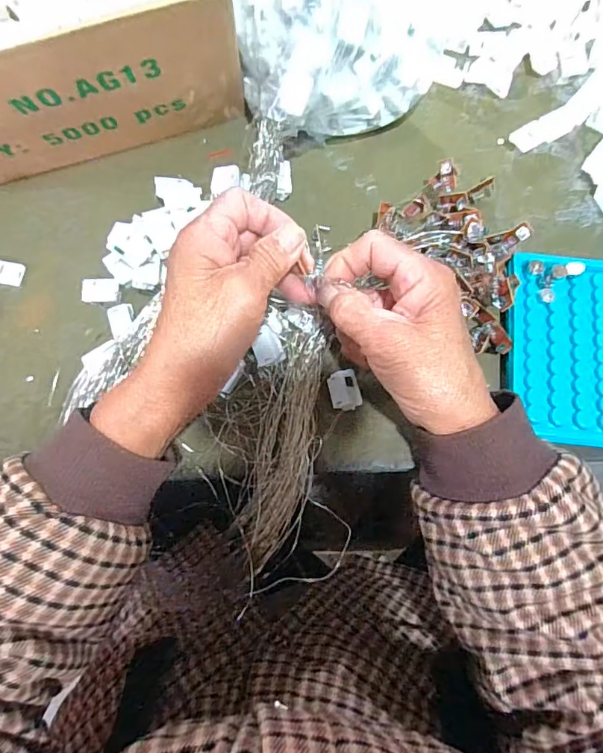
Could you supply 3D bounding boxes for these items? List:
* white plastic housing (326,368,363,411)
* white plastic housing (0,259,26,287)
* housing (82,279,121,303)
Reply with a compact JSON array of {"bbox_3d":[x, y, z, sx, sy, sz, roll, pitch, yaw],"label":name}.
[{"bbox_3d":[0.030,0.010,0.331,0.020,0.014,0.027,-11,75,-1],"label":"white plastic housing"},{"bbox_3d":[-0.236,-0.084,0.379,0.025,0.004,0.019,11,76,5],"label":"white plastic housing"},{"bbox_3d":[-0.153,-0.065,0.363,0.029,0.011,0.018,-2,76,1],"label":"housing"}]

